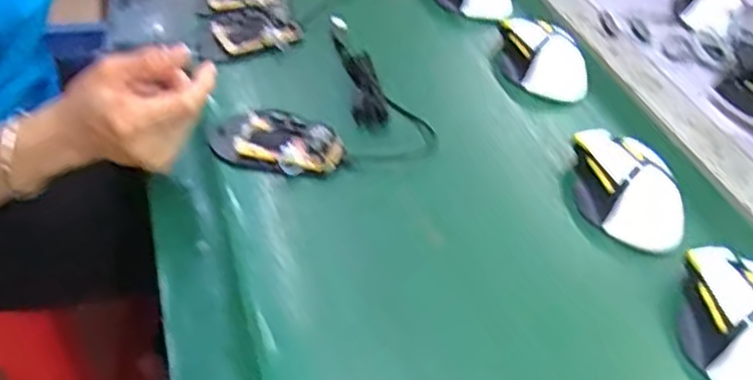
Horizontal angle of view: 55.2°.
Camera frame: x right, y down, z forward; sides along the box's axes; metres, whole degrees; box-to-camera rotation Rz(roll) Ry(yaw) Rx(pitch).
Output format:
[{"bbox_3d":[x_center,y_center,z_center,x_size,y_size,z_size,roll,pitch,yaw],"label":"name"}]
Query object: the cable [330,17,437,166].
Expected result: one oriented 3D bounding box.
[{"bbox_3d":[0.006,-0.100,0.655,0.076,0.028,0.204,0,42,-9],"label":"cable"}]

